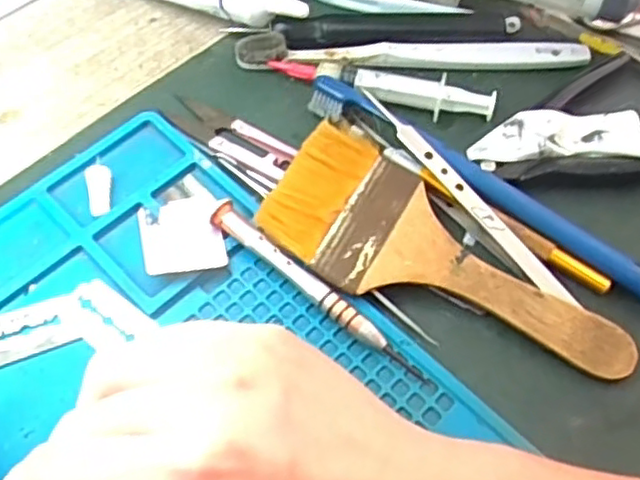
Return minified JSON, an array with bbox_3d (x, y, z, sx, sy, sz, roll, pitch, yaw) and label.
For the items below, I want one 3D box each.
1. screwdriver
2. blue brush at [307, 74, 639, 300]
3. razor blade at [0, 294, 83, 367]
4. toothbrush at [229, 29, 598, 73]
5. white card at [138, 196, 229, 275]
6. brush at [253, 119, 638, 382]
[{"bbox_3d":[-0.003,0.021,0.283,0.111,0.014,0.011,38,65,19],"label":"screwdriver"},{"bbox_3d":[0.073,-0.029,0.309,0.184,0.018,0.018,33,64,17],"label":"blue brush"},{"bbox_3d":[-0.120,0.037,0.277,0.042,0.004,0.022,-19,62,-12],"label":"razor blade"},{"bbox_3d":[0.049,-0.099,0.355,0.182,0.010,0.021,-2,59,-3],"label":"toothbrush"},{"bbox_3d":[-0.061,-0.003,0.298,0.034,0.004,0.041,-6,50,-17],"label":"white card"},{"bbox_3d":[0.055,0.008,0.288,0.160,0.021,0.065,28,62,14],"label":"brush"}]

